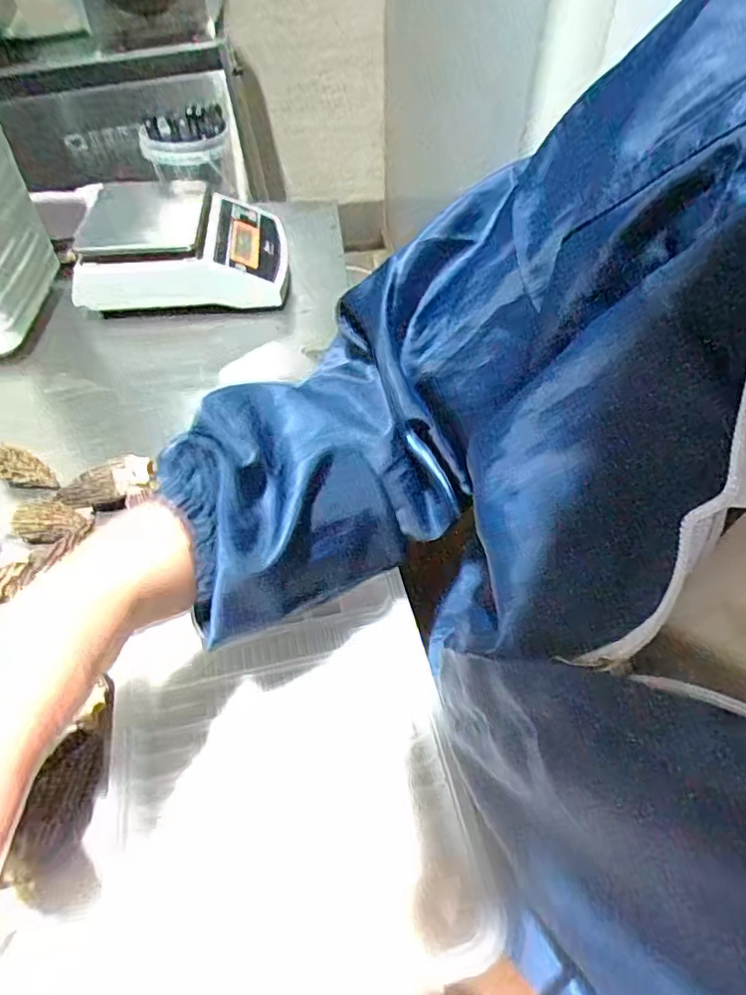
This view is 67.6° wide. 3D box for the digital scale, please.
[{"bbox_3d":[-0.239,-0.323,0.705,0.248,0.084,0.172,-5,52,-3],"label":"digital scale"}]

